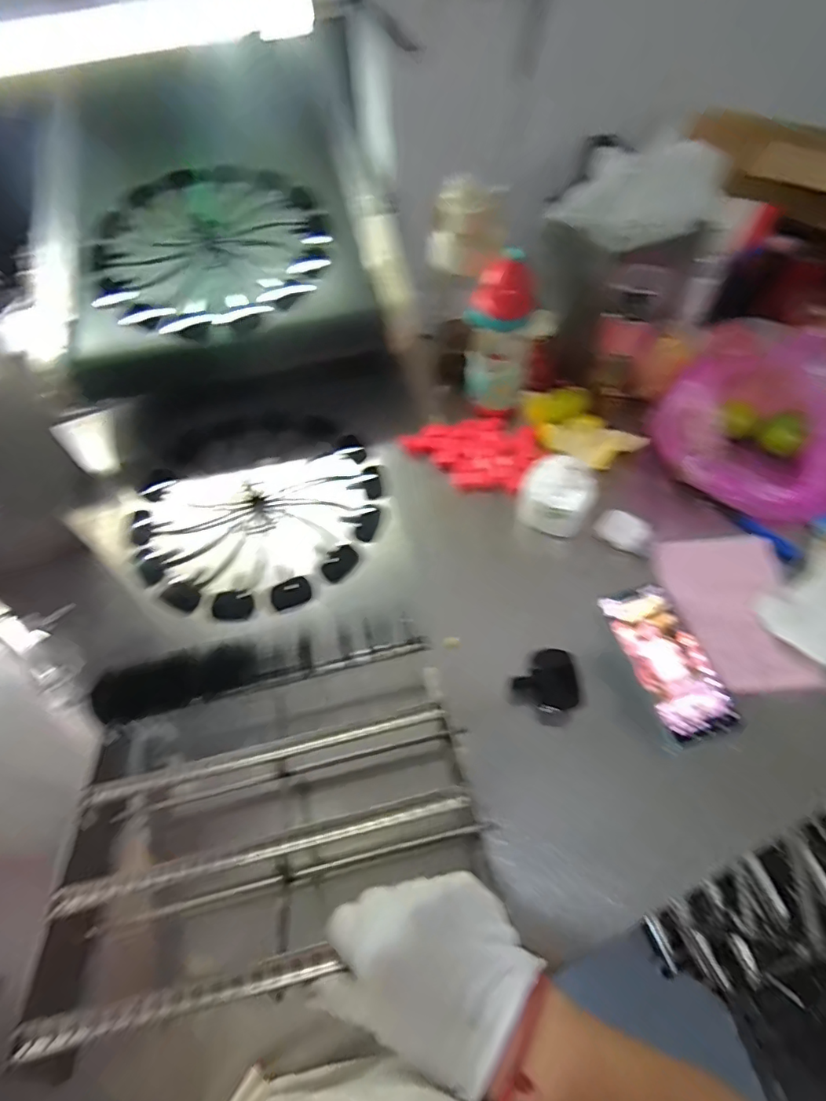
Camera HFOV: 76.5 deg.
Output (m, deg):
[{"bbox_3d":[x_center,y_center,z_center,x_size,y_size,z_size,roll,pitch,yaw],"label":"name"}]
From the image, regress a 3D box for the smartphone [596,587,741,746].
[{"bbox_3d":[0.255,0.108,0.526,0.072,0.009,0.158,-15,58,-5],"label":"smartphone"}]

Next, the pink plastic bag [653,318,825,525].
[{"bbox_3d":[0.454,-0.190,0.642,0.246,0.092,0.306,31,65,21],"label":"pink plastic bag"}]

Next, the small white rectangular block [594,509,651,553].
[{"bbox_3d":[0.245,-0.024,0.609,0.059,0.022,0.036,23,62,17],"label":"small white rectangular block"}]

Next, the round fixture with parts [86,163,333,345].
[{"bbox_3d":[-0.289,-0.430,0.742,0.328,0.050,0.328,0,72,-1],"label":"round fixture with parts"}]

